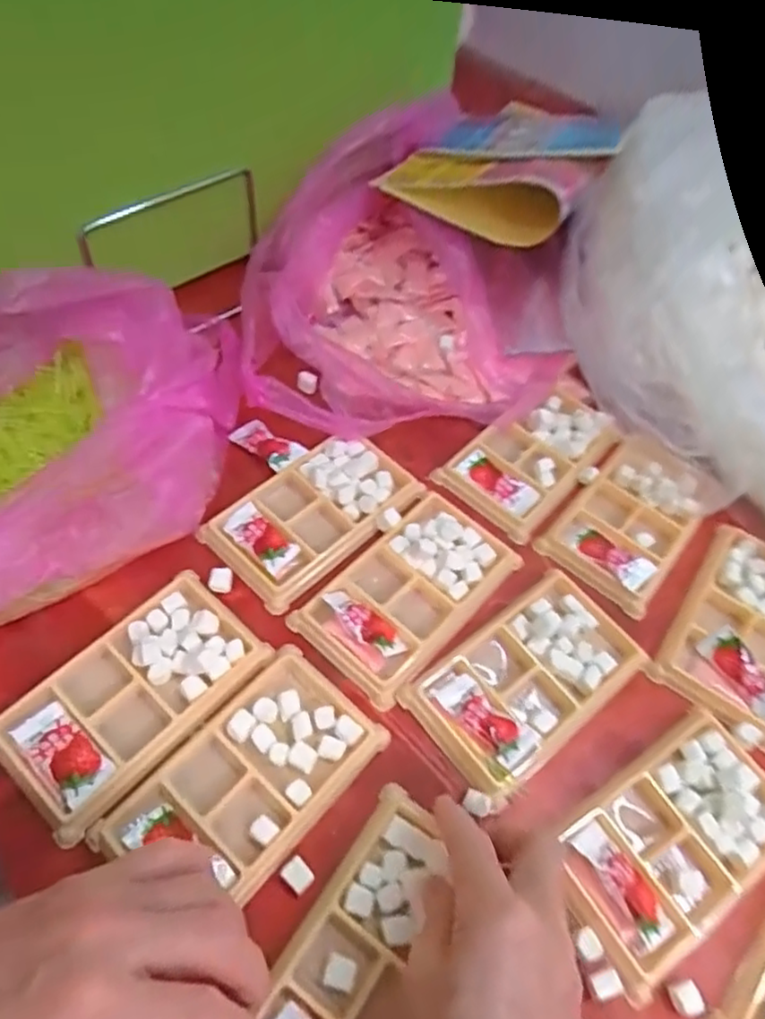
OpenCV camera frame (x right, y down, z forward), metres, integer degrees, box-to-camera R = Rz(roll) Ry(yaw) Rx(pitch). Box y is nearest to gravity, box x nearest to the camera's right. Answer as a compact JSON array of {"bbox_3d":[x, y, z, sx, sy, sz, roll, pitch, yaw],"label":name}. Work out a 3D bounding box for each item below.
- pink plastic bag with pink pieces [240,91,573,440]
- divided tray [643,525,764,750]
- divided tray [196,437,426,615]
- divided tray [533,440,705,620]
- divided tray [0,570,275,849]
[{"bbox_3d":[0.023,-0.201,0.533,0.268,0.085,0.293,-4,56,-8],"label":"pink plastic bag with pink pieces"},{"bbox_3d":[0.232,0.073,0.421,0.076,0.021,0.131,34,60,17],"label":"divided tray"},{"bbox_3d":[-0.045,0.002,0.444,0.080,0.020,0.135,39,61,20],"label":"divided tray"},{"bbox_3d":[0.178,0.005,0.465,0.075,0.023,0.132,38,61,19],"label":"divided tray"},{"bbox_3d":[-0.136,0.099,0.360,0.076,0.013,0.137,40,61,20],"label":"divided tray"}]

